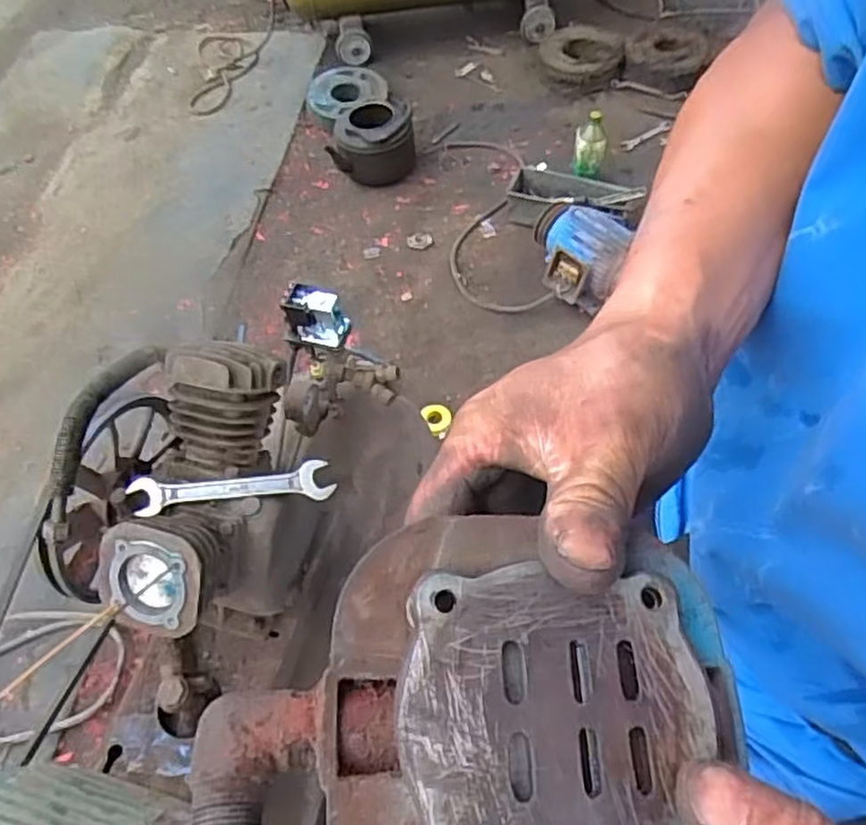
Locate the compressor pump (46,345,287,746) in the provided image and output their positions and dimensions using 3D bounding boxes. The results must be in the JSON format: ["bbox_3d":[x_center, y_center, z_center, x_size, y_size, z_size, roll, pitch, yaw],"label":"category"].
[{"bbox_3d":[-0.301,0.135,0.829,0.258,0.302,0.360,-2,57,2],"label":"compressor pump"}]

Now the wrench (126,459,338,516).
[{"bbox_3d":[-0.224,0.084,0.796,0.219,0.014,0.043,-4,86,-13],"label":"wrench"}]

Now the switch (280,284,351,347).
[{"bbox_3d":[-0.171,-0.142,1.040,0.091,0.088,0.051,3,57,5],"label":"switch"}]

